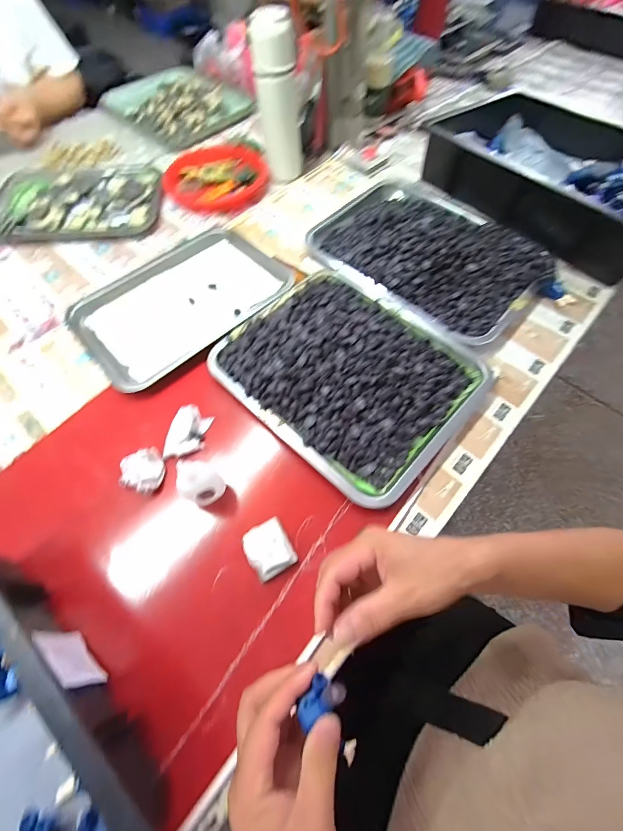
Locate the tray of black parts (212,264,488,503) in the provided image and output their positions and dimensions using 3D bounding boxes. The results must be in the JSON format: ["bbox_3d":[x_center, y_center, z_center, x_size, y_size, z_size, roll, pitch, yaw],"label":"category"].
[{"bbox_3d":[0.047,-0.067,0.439,0.308,0.040,0.247,40,71,19],"label":"tray of black parts"}]

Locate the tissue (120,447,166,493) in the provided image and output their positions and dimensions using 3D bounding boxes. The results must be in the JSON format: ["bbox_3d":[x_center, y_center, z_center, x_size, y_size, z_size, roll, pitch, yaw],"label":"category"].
[{"bbox_3d":[-0.199,0.072,0.402,0.050,0.042,0.048,-13,64,-6],"label":"tissue"}]

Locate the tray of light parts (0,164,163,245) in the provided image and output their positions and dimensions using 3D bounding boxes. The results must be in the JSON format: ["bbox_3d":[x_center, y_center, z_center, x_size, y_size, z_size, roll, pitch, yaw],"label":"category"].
[{"bbox_3d":[-0.452,-0.422,0.650,0.314,0.027,0.234,-3,64,-1],"label":"tray of light parts"}]

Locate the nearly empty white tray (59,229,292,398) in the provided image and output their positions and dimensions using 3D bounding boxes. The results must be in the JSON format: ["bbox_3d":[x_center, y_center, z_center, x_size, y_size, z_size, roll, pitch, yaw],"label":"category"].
[{"bbox_3d":[-0.208,-0.191,0.533,0.304,0.020,0.225,-38,69,-16],"label":"nearly empty white tray"}]

